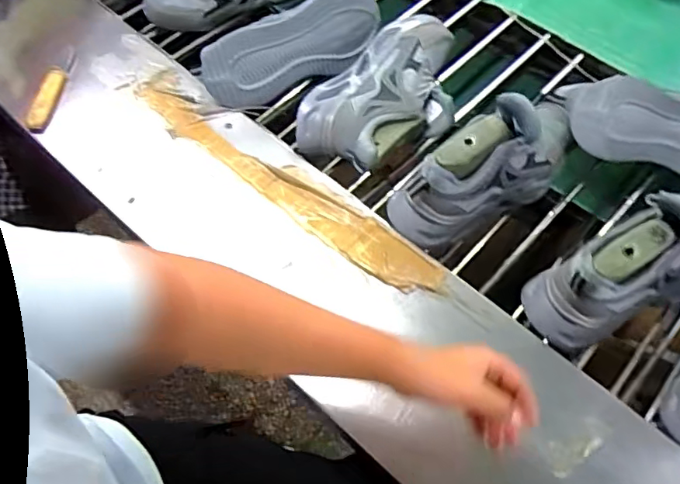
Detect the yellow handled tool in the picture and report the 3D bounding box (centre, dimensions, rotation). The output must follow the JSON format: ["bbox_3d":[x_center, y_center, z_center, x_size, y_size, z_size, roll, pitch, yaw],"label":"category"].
[{"bbox_3d":[-0.424,-0.226,0.816,0.030,0.021,0.144,6,62,4],"label":"yellow handled tool"}]

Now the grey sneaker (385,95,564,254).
[{"bbox_3d":[0.206,-0.109,0.736,0.294,0.133,0.096,-32,66,-15],"label":"grey sneaker"}]

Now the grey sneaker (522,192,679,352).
[{"bbox_3d":[0.373,0.020,0.661,0.281,0.138,0.087,-23,64,-11],"label":"grey sneaker"}]

